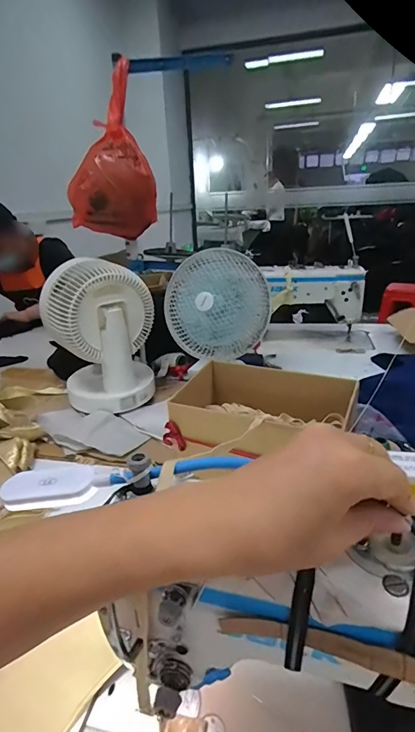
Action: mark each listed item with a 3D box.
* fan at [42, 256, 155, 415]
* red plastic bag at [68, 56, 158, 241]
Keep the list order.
[{"bbox_3d":[-0.230,-0.065,0.896,0.223,0.289,0.163,-10,23,-15],"label":"fan"},{"bbox_3d":[-0.214,-0.444,0.860,0.177,0.319,0.155,-8,23,-11],"label":"red plastic bag"}]

